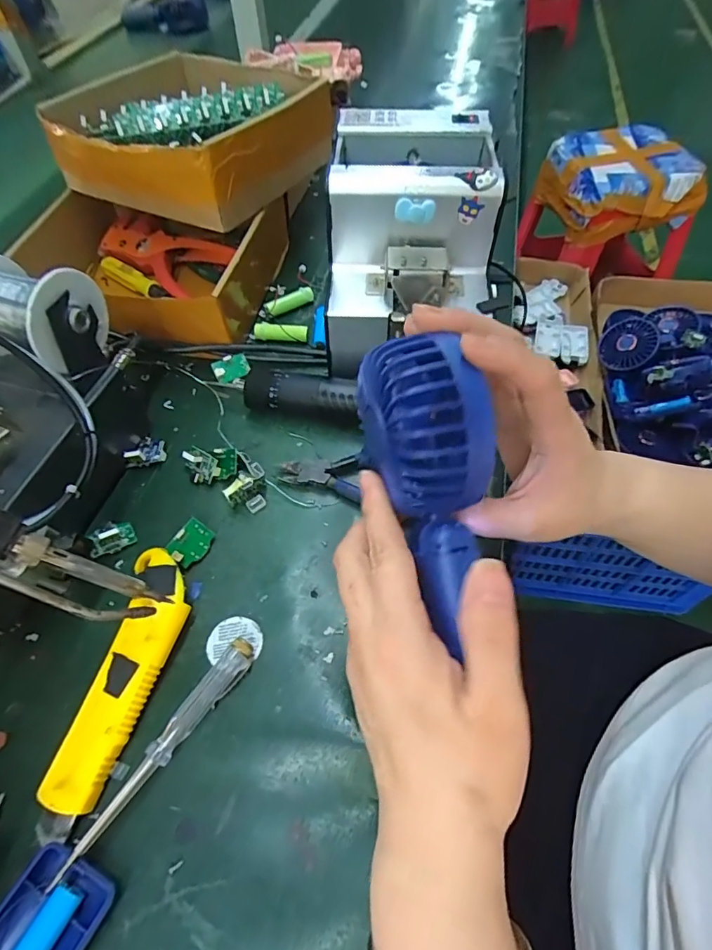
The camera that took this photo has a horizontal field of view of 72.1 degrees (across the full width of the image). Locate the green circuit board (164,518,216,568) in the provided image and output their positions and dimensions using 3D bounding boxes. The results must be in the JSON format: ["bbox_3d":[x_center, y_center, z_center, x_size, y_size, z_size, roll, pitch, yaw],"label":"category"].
[{"bbox_3d":[-0.113,0.047,0.338,0.024,0.005,0.031,41,58,-15],"label":"green circuit board"}]

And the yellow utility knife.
[{"bbox_3d":[-0.134,0.119,0.284,0.040,0.014,0.153,14,63,-5],"label":"yellow utility knife"}]

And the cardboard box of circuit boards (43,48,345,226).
[{"bbox_3d":[-0.156,-0.335,0.480,0.205,0.065,0.222,23,60,17],"label":"cardboard box of circuit boards"}]

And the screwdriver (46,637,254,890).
[{"bbox_3d":[-0.105,0.150,0.271,0.015,0.016,0.131,30,62,21],"label":"screwdriver"}]

